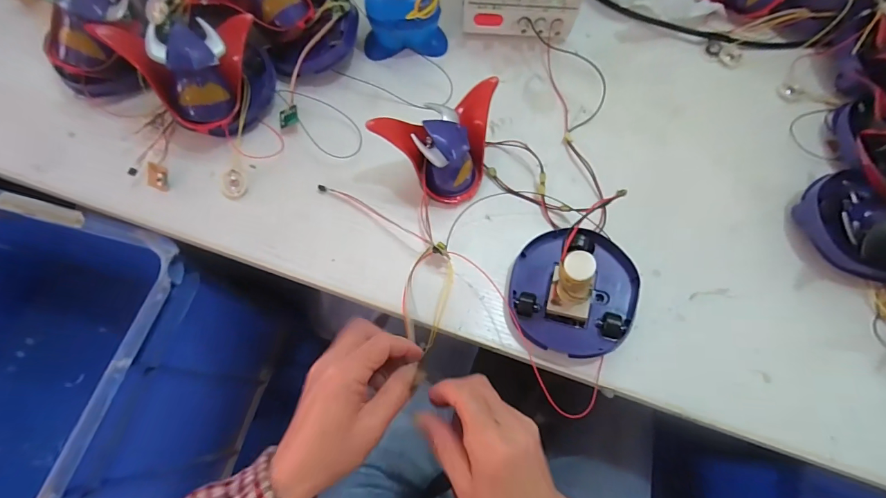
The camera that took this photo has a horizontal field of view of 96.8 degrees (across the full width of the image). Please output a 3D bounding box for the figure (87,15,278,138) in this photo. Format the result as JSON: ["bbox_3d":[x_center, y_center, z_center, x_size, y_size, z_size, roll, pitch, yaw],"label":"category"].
[{"bbox_3d":[-0.231,-0.165,0.386,0.122,0.088,0.092,-24,72,-10],"label":"figure"}]

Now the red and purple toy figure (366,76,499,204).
[{"bbox_3d":[0.009,-0.094,0.370,0.119,0.077,0.073,-27,73,-11],"label":"red and purple toy figure"}]

